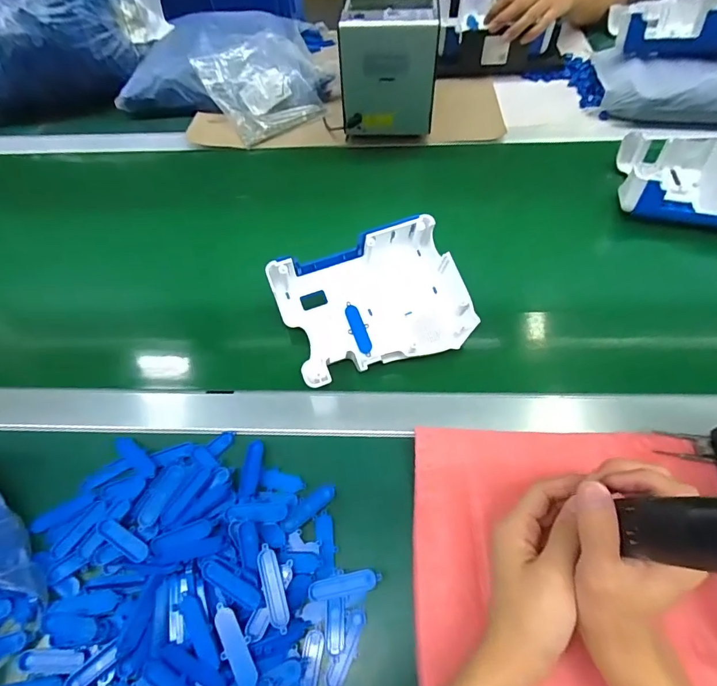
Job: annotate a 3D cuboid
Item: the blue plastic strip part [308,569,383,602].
[{"bbox_3d":[-0.012,0.190,0.348,0.055,0.004,0.018,-5,57,-14],"label":"blue plastic strip part"}]

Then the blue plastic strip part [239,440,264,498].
[{"bbox_3d":[-0.095,0.111,0.392,0.015,0.008,0.053,-2,58,2],"label":"blue plastic strip part"}]

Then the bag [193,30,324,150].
[{"bbox_3d":[-0.150,-0.398,0.680,0.144,0.029,0.165,-30,84,-3],"label":"bag"}]

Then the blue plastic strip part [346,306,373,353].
[{"bbox_3d":[0.000,-0.015,0.456,0.014,0.004,0.053,-19,79,-9],"label":"blue plastic strip part"}]

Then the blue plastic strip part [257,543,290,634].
[{"bbox_3d":[-0.064,0.183,0.330,0.015,0.004,0.059,-8,65,-30],"label":"blue plastic strip part"}]

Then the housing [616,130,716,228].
[{"bbox_3d":[0.425,-0.210,0.536,0.183,0.058,0.141,13,59,11],"label":"housing"}]

